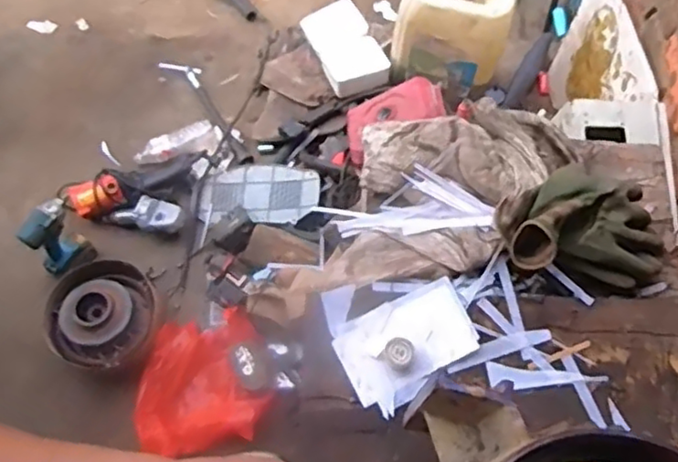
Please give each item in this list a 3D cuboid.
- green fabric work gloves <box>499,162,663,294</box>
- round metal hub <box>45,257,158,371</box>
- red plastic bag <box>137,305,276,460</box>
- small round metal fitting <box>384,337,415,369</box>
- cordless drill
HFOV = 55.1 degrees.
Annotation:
[{"bbox_3d":[0.281,-0.019,0.738,0.202,0.078,0.142,7,67,1],"label":"green fabric work gloves"},{"bbox_3d":[-0.563,0.187,1.527,0.267,0.059,0.248,1,67,-1],"label":"round metal hub"},{"bbox_3d":[-0.320,0.338,1.496,0.302,0.057,0.303,-10,68,-6],"label":"red plastic bag"},{"bbox_3d":[0.066,0.135,0.720,0.031,0.030,0.028,35,71,12],"label":"small round metal fitting"},{"bbox_3d":[-0.675,0.027,1.566,0.081,0.245,0.134,42,72,14],"label":"cordless drill"}]

